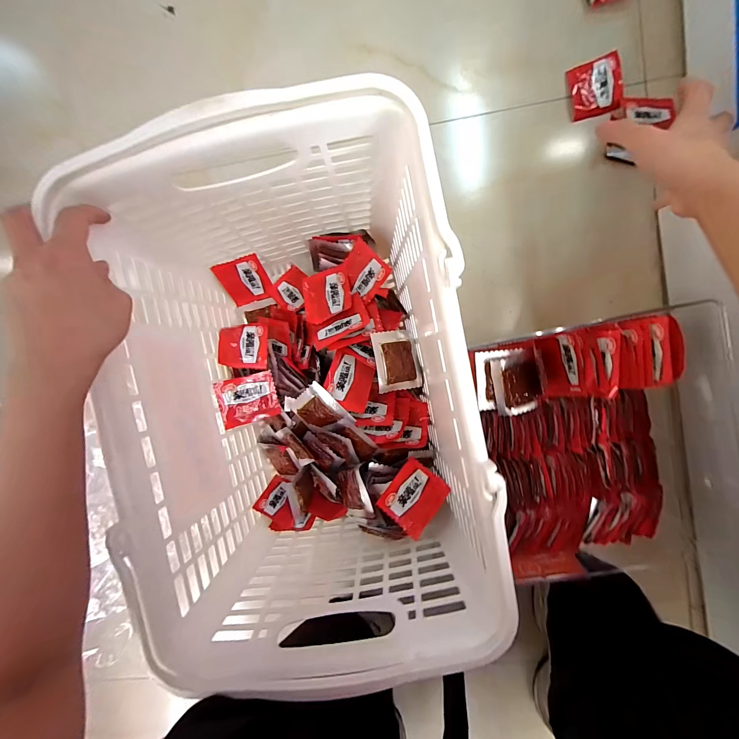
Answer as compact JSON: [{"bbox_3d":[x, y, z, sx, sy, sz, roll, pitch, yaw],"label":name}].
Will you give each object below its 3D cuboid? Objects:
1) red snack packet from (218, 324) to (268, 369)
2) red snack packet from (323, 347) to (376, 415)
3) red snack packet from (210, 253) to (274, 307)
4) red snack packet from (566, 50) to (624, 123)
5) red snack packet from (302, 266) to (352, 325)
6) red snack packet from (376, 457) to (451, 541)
[{"bbox_3d":[-0.167,-0.033,0.428,0.060,0.014,0.065,0,66,-19],"label":"red snack packet"},{"bbox_3d":[-0.024,0.014,0.391,0.056,0.010,0.068,16,84,13],"label":"red snack packet"},{"bbox_3d":[-0.170,-0.120,0.443,0.059,0.072,0.008,-22,56,-5],"label":"red snack packet"},{"bbox_3d":[0.297,-0.367,0.420,0.058,0.016,0.066,-8,97,7],"label":"red snack packet"},{"bbox_3d":[-0.054,-0.095,0.407,0.059,0.005,0.069,-12,71,3],"label":"red snack packet"},{"bbox_3d":[0.050,0.147,0.366,0.056,0.013,0.069,35,100,1],"label":"red snack packet"}]

